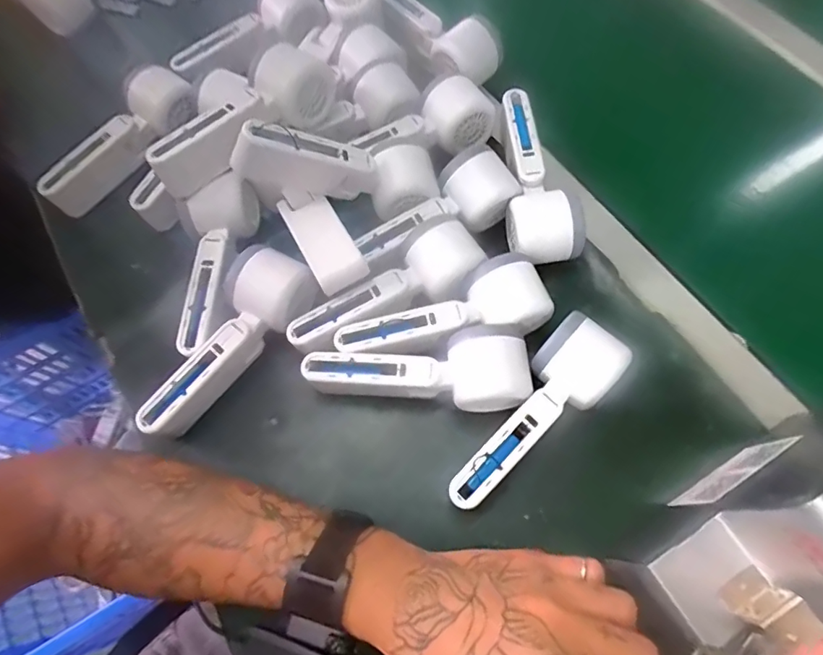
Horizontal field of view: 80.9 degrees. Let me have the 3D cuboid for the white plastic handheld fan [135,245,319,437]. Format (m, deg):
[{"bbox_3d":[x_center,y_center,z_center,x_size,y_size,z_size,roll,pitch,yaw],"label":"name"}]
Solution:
[{"bbox_3d":[-0.147,0.011,0.384,0.056,0.061,0.161,38,72,15],"label":"white plastic handheld fan"}]

